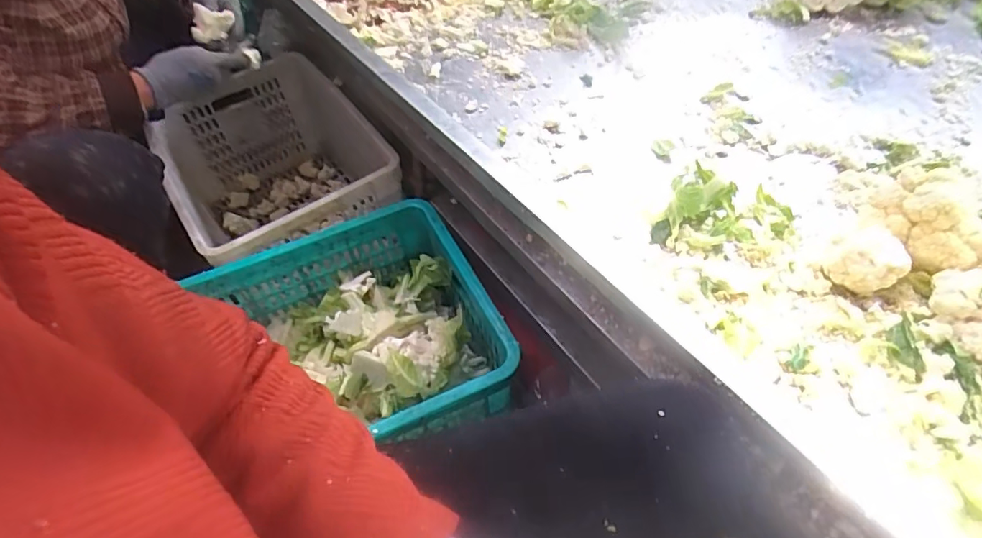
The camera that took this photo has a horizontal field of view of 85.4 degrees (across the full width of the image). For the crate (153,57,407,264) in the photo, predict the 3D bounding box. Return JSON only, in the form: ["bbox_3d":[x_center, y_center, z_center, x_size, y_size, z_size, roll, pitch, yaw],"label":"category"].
[{"bbox_3d":[-0.433,-0.184,1.097,0.346,0.255,0.562,-28,53,-19],"label":"crate"}]

